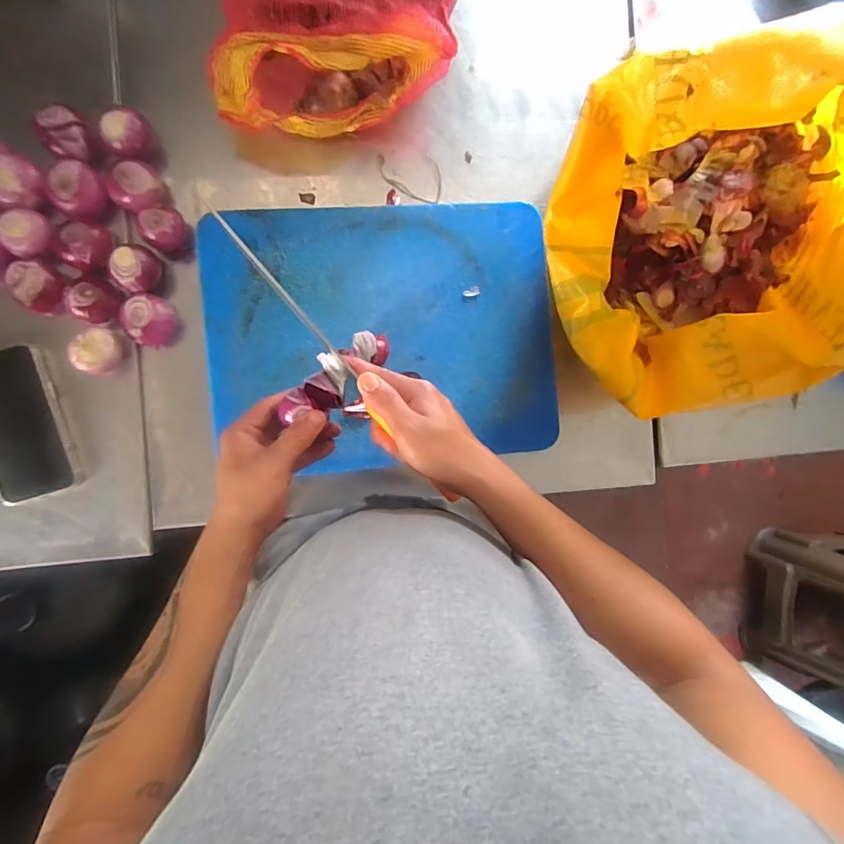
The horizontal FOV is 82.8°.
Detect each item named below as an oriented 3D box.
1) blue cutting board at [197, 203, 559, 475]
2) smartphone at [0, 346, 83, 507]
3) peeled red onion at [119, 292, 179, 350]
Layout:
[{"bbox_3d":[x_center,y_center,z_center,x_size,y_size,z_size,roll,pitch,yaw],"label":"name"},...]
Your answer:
[{"bbox_3d":[-0.041,-0.099,0.549,0.387,0.029,0.291,-5,91,-8],"label":"blue cutting board"},{"bbox_3d":[-0.434,0.002,0.517,0.085,0.017,0.162,-16,93,-7],"label":"smartphone"},{"bbox_3d":[-0.298,-0.111,0.525,0.047,0.044,0.054,20,88,-8],"label":"peeled red onion"}]

